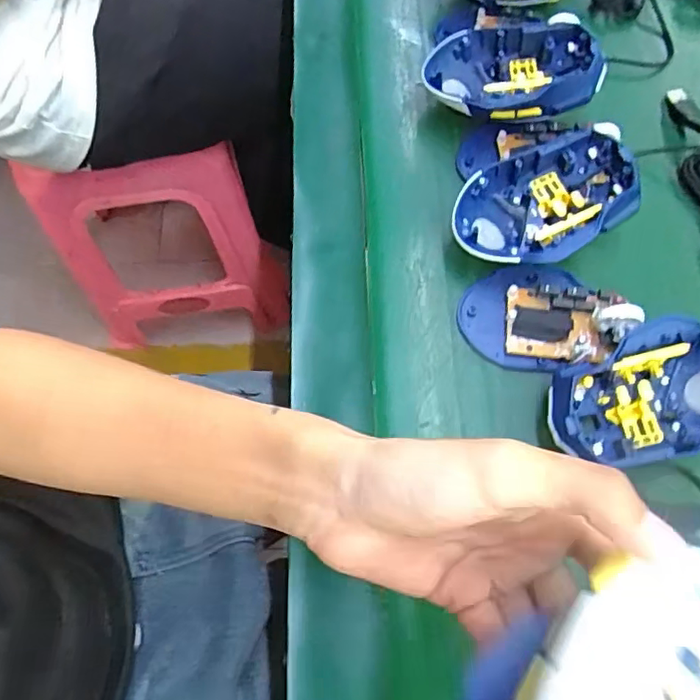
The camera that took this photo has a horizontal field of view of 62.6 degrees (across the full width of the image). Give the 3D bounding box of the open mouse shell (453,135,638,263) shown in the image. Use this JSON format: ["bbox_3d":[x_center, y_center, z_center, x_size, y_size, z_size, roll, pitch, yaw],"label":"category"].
[{"bbox_3d":[0.125,-0.090,0.375,0.119,0.039,0.077,-21,70,-4],"label":"open mouse shell"}]

